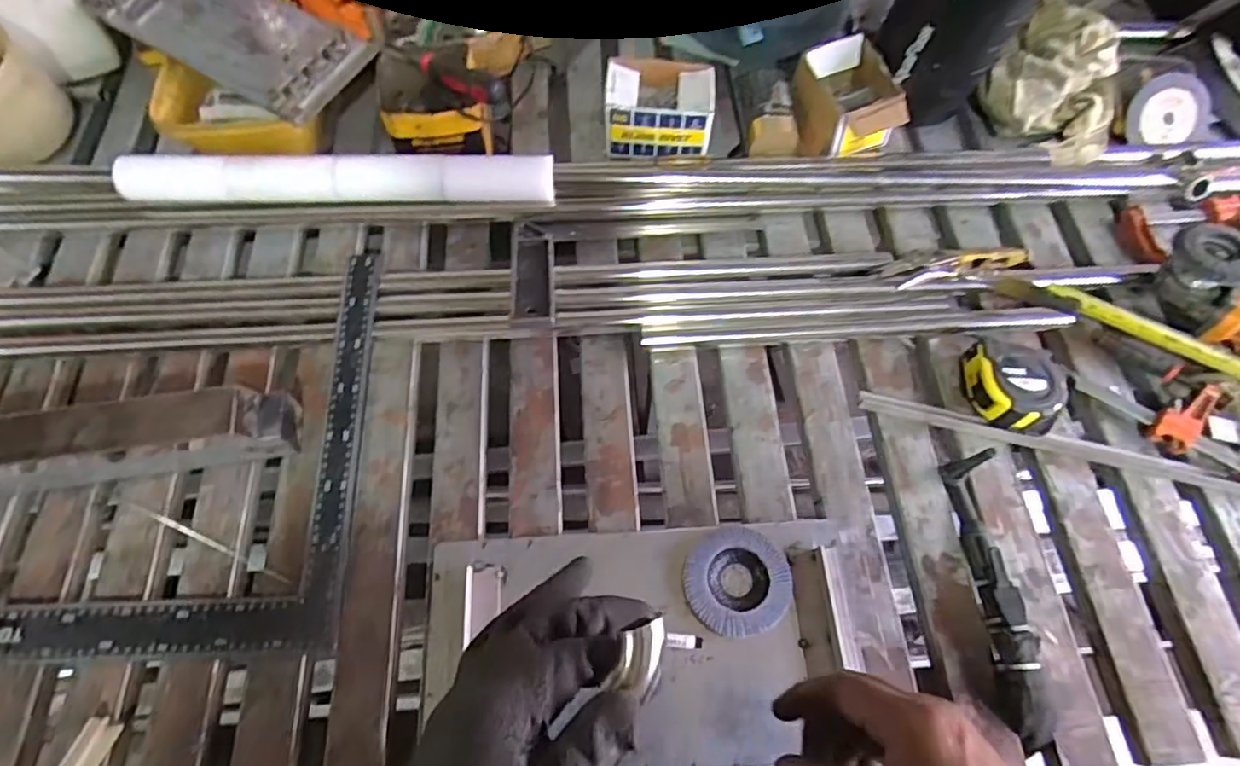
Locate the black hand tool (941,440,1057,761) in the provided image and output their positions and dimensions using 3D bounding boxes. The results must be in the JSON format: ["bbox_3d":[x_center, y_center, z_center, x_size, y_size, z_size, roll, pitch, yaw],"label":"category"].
[{"bbox_3d":[0.347,0.198,0.570,0.042,0.030,0.250,-2,66,0],"label":"black hand tool"}]

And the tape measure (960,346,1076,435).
[{"bbox_3d":[0.409,0.001,0.647,0.086,0.050,0.097,-3,66,0],"label":"tape measure"}]

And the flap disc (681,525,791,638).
[{"bbox_3d":[0.108,0.182,0.579,0.094,0.016,0.094,0,66,1],"label":"flap disc"}]

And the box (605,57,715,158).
[{"bbox_3d":[0.045,-0.336,0.777,0.135,0.077,0.084,2,66,2],"label":"box"}]

